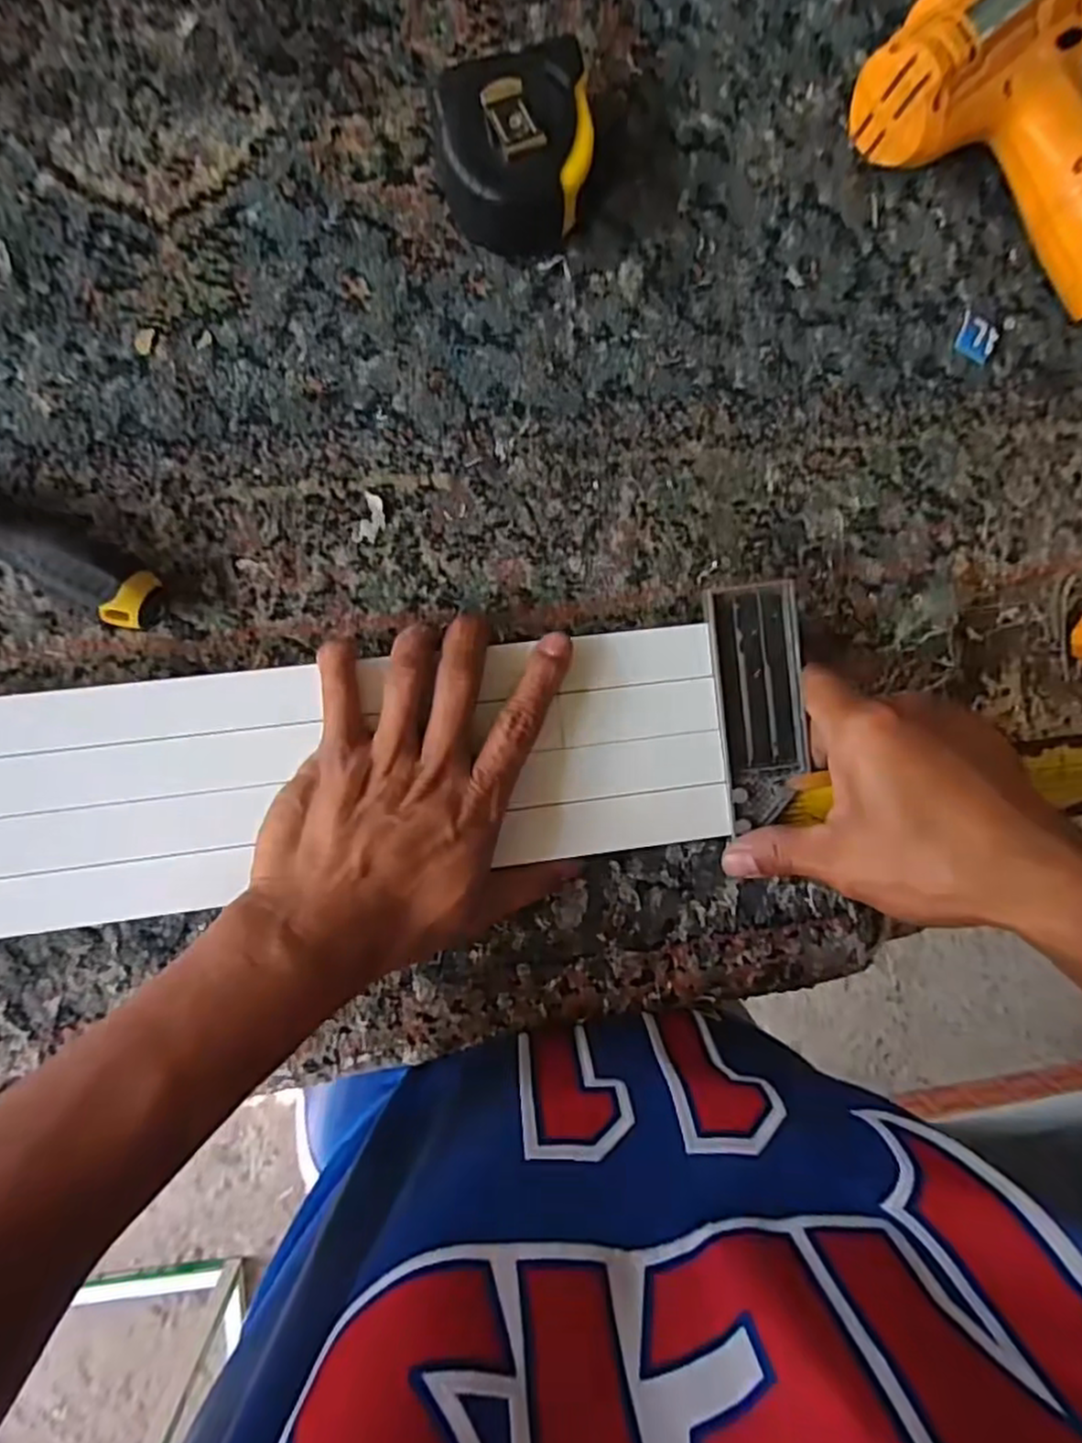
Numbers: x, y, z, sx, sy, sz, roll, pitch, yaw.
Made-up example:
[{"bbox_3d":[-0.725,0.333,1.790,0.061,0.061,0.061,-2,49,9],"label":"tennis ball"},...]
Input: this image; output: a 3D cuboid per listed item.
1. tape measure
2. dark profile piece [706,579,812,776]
[{"bbox_3d":[-0.011,-0.250,0.315,0.069,0.046,0.068,-15,93,-10],"label":"tape measure"},{"bbox_3d":[0.103,-0.019,0.326,0.040,0.005,0.089,-10,95,-6],"label":"dark profile piece"}]

